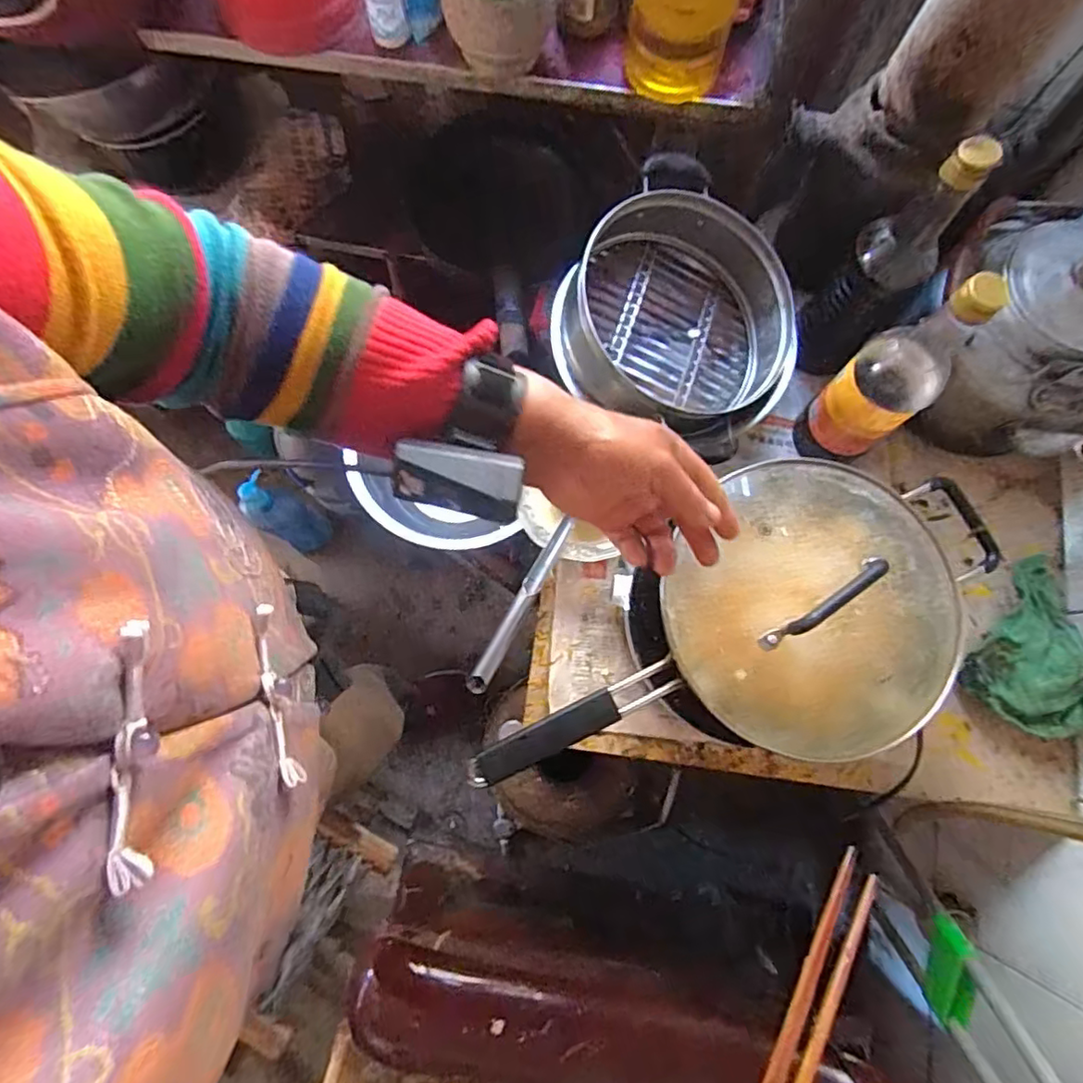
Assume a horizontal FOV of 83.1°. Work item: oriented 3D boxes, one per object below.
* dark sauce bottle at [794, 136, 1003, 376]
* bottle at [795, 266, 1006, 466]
[{"bbox_3d":[0.344,-0.273,0.621,0.075,0.274,0.088,31,79,5],"label":"dark sauce bottle"},{"bbox_3d":[0.340,-0.151,0.611,0.070,0.288,0.088,-38,82,-8],"label":"bottle"}]

